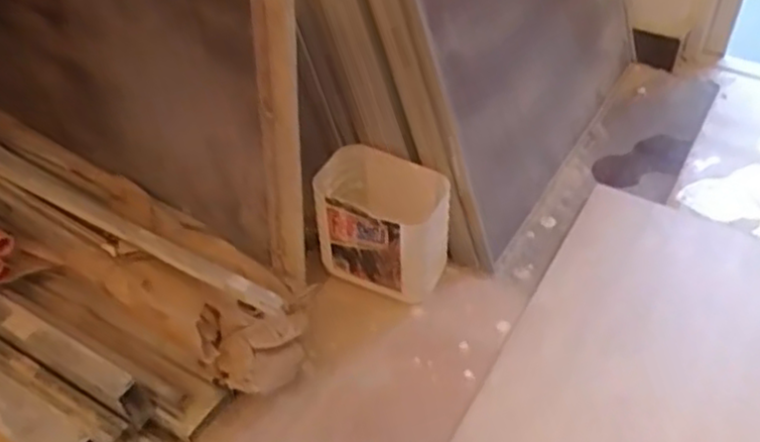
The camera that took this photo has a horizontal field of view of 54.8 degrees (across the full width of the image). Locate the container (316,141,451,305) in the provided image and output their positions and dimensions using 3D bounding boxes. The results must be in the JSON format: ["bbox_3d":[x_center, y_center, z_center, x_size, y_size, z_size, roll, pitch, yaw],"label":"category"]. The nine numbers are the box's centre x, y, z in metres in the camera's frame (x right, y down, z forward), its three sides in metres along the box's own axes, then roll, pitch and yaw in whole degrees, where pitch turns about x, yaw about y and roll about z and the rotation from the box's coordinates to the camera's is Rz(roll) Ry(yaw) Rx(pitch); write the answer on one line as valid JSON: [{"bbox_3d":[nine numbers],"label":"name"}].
[{"bbox_3d":[0.004,0.009,1.048,0.192,0.163,0.120,19,46,18],"label":"container"}]

